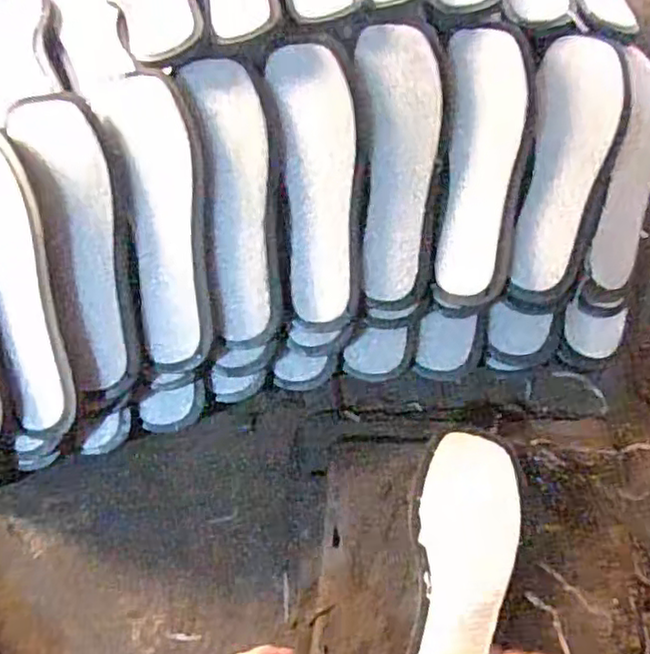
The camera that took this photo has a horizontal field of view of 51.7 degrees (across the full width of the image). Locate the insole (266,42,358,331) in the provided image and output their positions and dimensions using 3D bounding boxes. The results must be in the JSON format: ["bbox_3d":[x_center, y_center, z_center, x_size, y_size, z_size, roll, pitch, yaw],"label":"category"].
[{"bbox_3d":[-0.005,-0.116,0.553,0.063,0.016,0.228,-4,91,-2],"label":"insole"}]

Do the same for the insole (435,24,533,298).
[{"bbox_3d":[0.132,-0.142,0.564,0.065,0.020,0.229,6,85,3],"label":"insole"}]

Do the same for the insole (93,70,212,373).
[{"bbox_3d":[-0.131,-0.091,0.541,0.073,0.035,0.250,-9,84,-4],"label":"insole"}]

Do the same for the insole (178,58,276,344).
[{"bbox_3d":[-0.072,-0.104,0.545,0.059,0.014,0.233,-5,87,-2],"label":"insole"}]

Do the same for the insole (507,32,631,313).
[{"bbox_3d":[0.201,-0.128,0.563,0.074,0.028,0.225,13,90,6],"label":"insole"}]

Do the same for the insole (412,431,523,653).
[{"bbox_3d":[0.101,0.191,0.502,0.079,0.016,0.223,10,66,5],"label":"insole"}]

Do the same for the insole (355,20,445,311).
[{"bbox_3d":[0.061,-0.134,0.559,0.066,0.021,0.232,2,90,1],"label":"insole"}]

